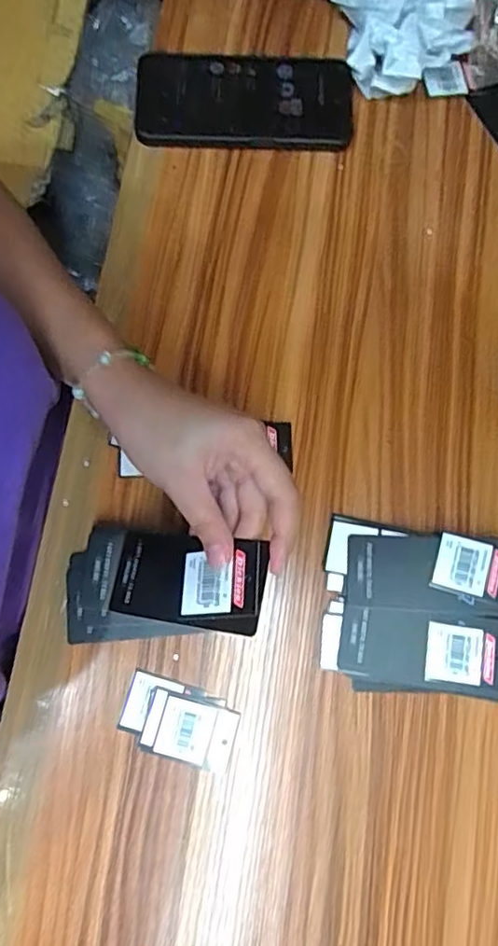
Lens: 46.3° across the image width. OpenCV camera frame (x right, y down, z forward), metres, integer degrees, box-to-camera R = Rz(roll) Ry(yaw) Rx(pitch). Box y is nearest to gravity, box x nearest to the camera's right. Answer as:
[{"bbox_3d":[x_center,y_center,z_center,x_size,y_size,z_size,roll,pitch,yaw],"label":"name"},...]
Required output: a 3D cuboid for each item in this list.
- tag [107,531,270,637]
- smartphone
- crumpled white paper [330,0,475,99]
[{"bbox_3d":[-0.040,0.060,0.328,0.113,0.006,0.048,1,69,36],"label":"tag"},{"bbox_3d":[-0.003,-0.294,0.460,0.168,0.014,0.077,0,82,-3],"label":"smartphone"},{"bbox_3d":[0.125,-0.365,0.459,0.106,0.055,0.135,44,81,7],"label":"crumpled white paper"}]

